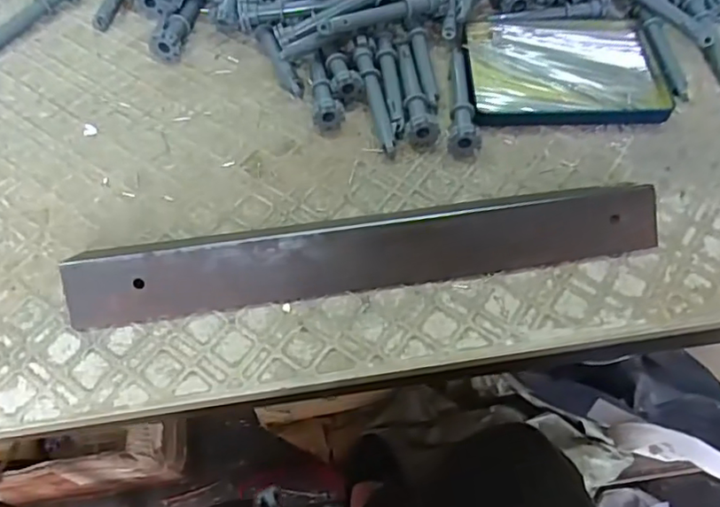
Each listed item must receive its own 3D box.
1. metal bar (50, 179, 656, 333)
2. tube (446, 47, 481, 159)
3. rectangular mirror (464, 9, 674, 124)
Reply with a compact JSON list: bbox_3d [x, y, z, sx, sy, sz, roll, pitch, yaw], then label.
[{"bbox_3d":[0.005,-0.007,0.308,0.310,0.029,0.047,-8,59,-4],"label":"metal bar"},{"bbox_3d":[0.068,-0.104,0.373,0.018,0.020,0.090,4,59,3],"label":"tube"},{"bbox_3d":[0.139,-0.132,0.396,0.129,0.011,0.100,1,59,1],"label":"rectangular mirror"}]

